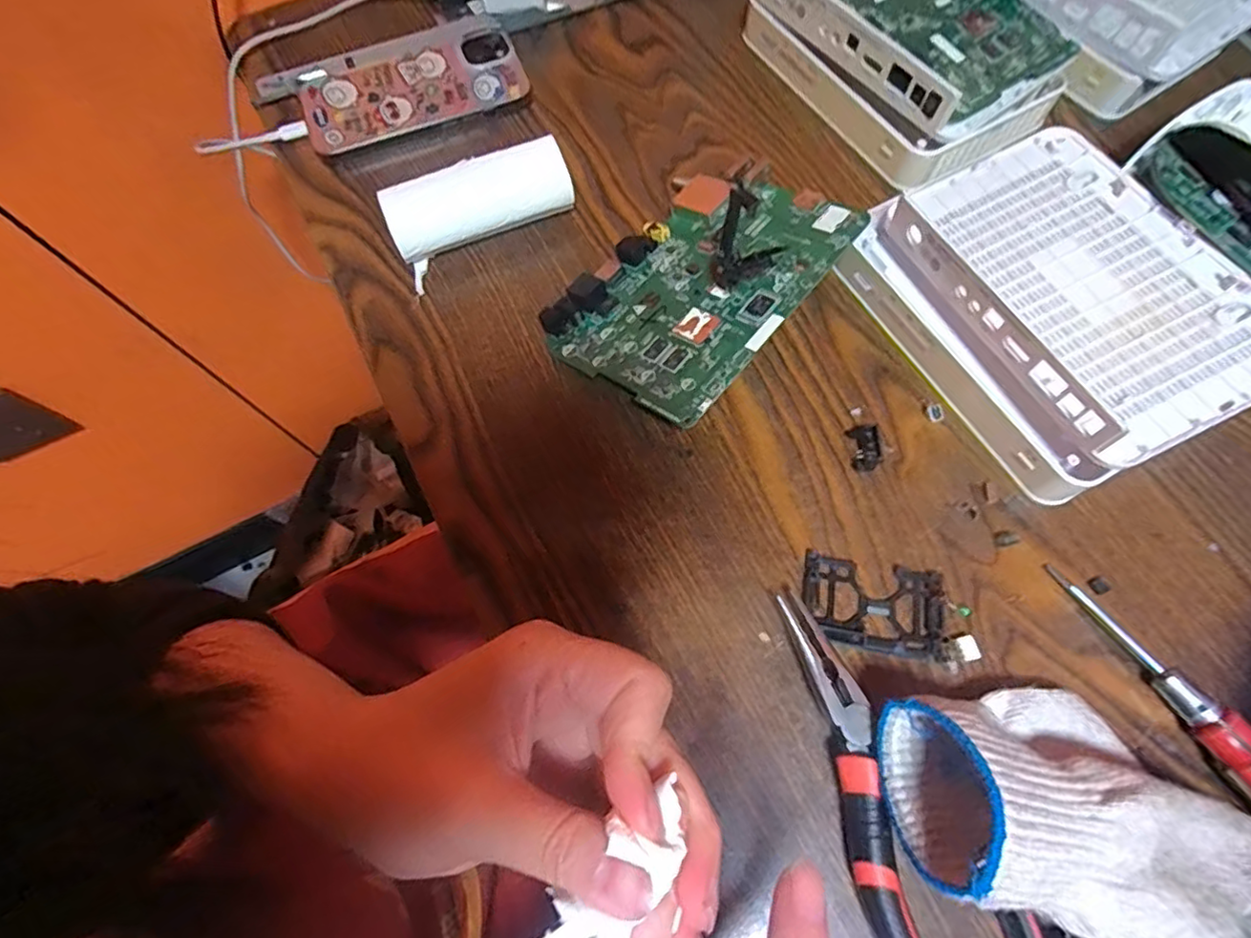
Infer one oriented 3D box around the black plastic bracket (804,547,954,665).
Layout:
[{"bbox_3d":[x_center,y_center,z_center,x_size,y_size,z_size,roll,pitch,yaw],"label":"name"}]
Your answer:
[{"bbox_3d":[0.114,0.063,0.275,0.063,0.006,0.040,7,70,5],"label":"black plastic bracket"}]

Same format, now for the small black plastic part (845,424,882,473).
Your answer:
[{"bbox_3d":[0.120,-0.012,0.299,0.013,0.013,0.024,-3,70,1],"label":"small black plastic part"}]

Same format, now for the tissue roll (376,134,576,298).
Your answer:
[{"bbox_3d":[-0.084,-0.152,0.346,0.104,0.034,0.042,-27,71,-8],"label":"tissue roll"}]

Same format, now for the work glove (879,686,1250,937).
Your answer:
[{"bbox_3d":[0.185,0.143,0.208,0.190,0.067,0.087,33,75,13],"label":"work glove"}]

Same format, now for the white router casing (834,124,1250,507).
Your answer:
[{"bbox_3d":[0.217,-0.085,0.307,0.142,0.041,0.174,-26,71,-7],"label":"white router casing"}]

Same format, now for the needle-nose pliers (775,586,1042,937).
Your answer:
[{"bbox_3d":[0.095,0.132,0.242,0.052,0.020,0.155,-31,72,-9],"label":"needle-nose pliers"}]

